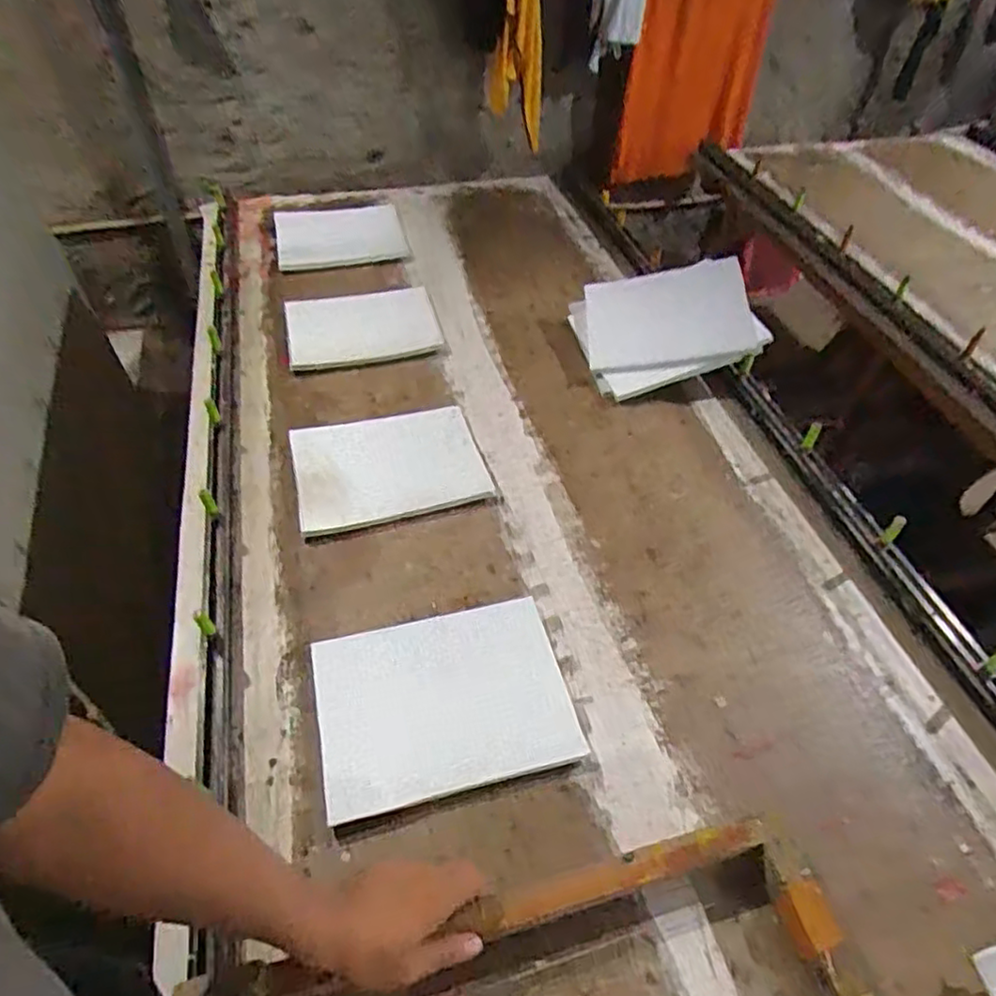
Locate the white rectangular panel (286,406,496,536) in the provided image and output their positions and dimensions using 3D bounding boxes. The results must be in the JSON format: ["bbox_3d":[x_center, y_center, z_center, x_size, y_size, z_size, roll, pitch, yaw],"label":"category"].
[{"bbox_3d":[-0.165,-0.054,0.988,0.273,0.013,0.212,-11,54,-15],"label":"white rectangular panel"}]

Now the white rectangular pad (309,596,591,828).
[{"bbox_3d":[-0.062,0.227,0.743,0.272,0.016,0.210,-11,49,-11],"label":"white rectangular pad"}]

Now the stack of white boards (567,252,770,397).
[{"bbox_3d":[0.284,-0.311,1.138,0.292,0.035,0.249,-21,64,10],"label":"stack of white boards"}]

